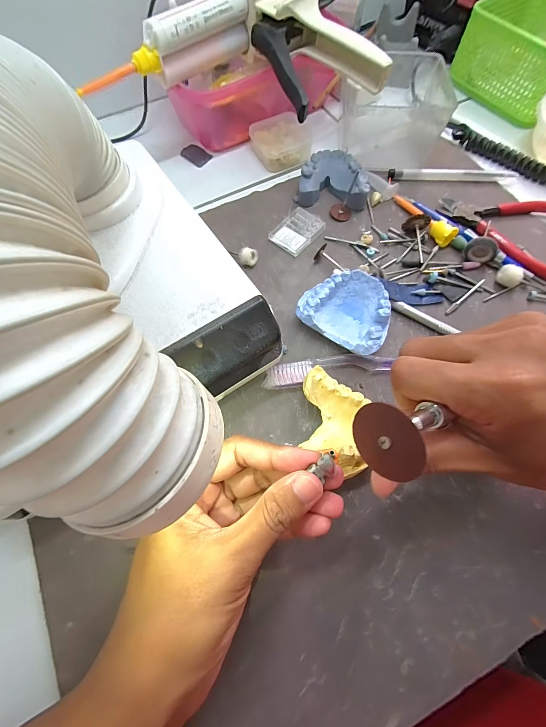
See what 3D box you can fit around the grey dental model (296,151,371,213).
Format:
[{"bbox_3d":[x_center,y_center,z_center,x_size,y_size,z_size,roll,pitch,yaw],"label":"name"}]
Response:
[{"bbox_3d":[0.060,-0.179,0.307,0.065,0.025,0.052,10,68,5],"label":"grey dental model"}]

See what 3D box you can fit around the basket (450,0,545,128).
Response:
[{"bbox_3d":[0.300,-0.354,0.356,0.133,0.062,0.130,-33,71,-12],"label":"basket"}]

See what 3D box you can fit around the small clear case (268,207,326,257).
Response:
[{"bbox_3d":[0.023,-0.124,0.295,0.035,0.006,0.046,40,74,16],"label":"small clear case"}]

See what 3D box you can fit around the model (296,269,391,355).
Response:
[{"bbox_3d":[0.059,-0.040,0.248,0.067,0.029,0.056,33,72,14],"label":"model"}]

